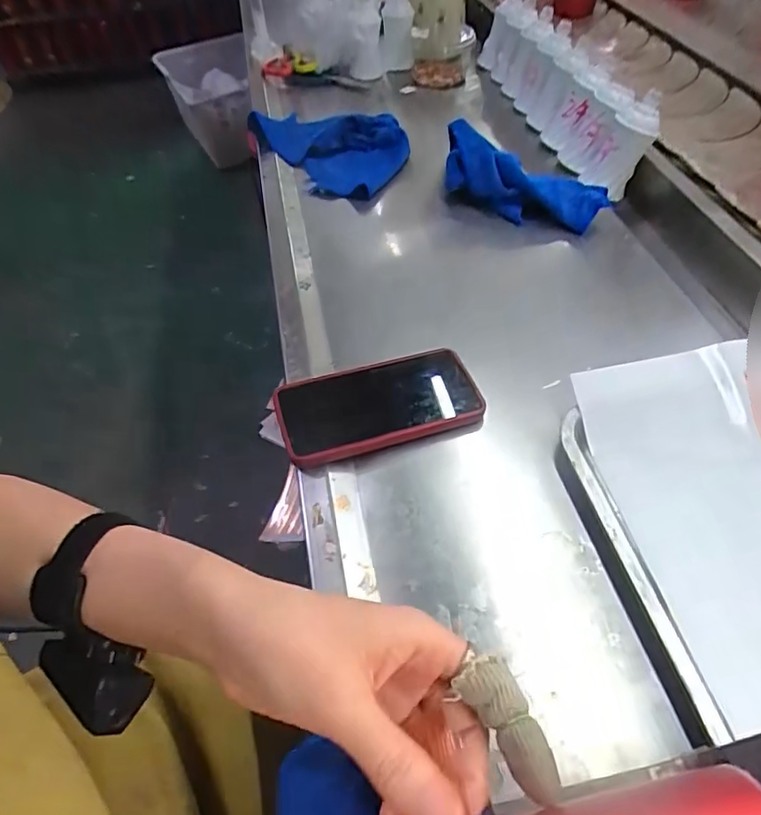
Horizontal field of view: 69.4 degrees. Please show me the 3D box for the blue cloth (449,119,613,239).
[{"bbox_3d":[0.163,-0.279,0.666,0.218,0.063,0.074,30,60,25],"label":"blue cloth"}]

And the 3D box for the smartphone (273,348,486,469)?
[{"bbox_3d":[-0.001,-0.003,0.459,0.163,0.021,0.080,-17,52,-9],"label":"smartphone"}]

